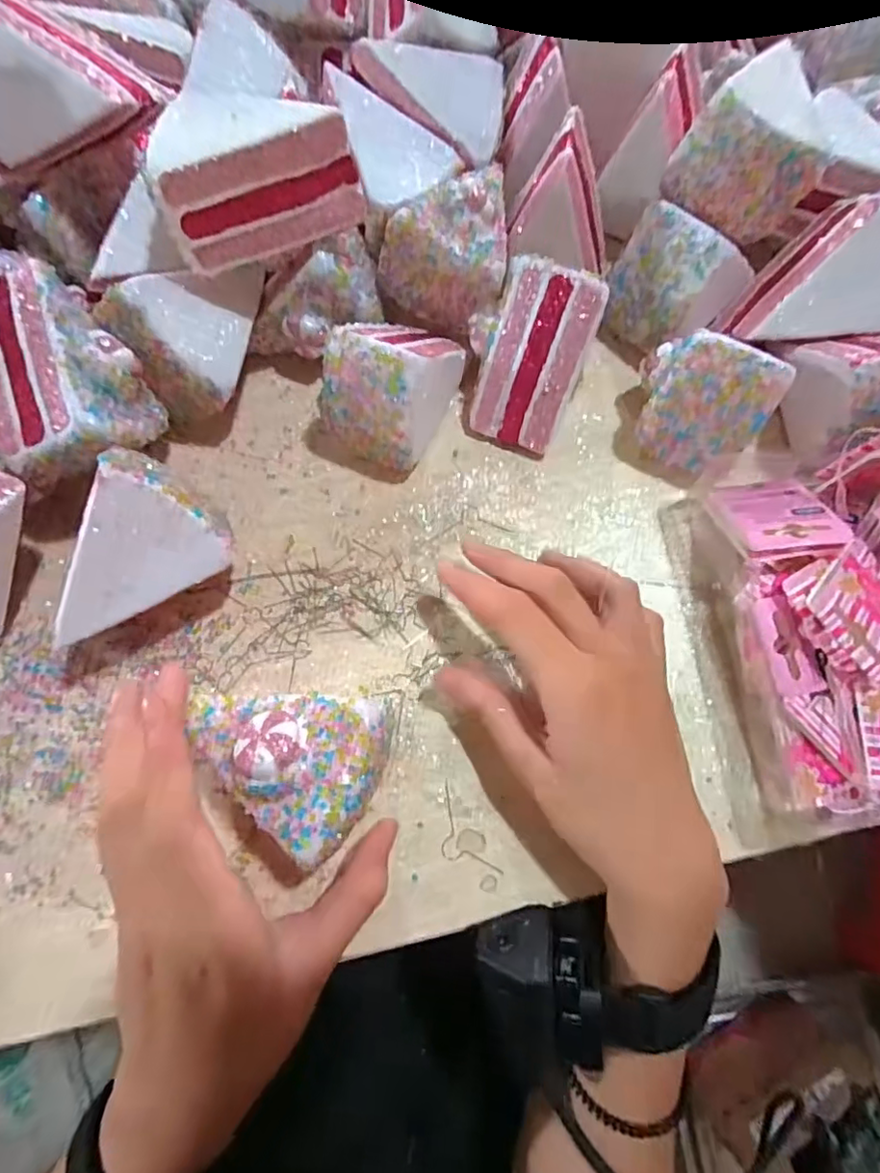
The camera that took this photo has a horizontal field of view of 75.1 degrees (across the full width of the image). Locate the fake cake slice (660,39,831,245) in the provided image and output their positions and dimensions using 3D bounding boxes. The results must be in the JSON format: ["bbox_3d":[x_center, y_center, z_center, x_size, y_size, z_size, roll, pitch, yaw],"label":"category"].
[{"bbox_3d":[0.164,-0.229,0.288,0.067,0.051,0.082,30,75,10],"label":"fake cake slice"}]

